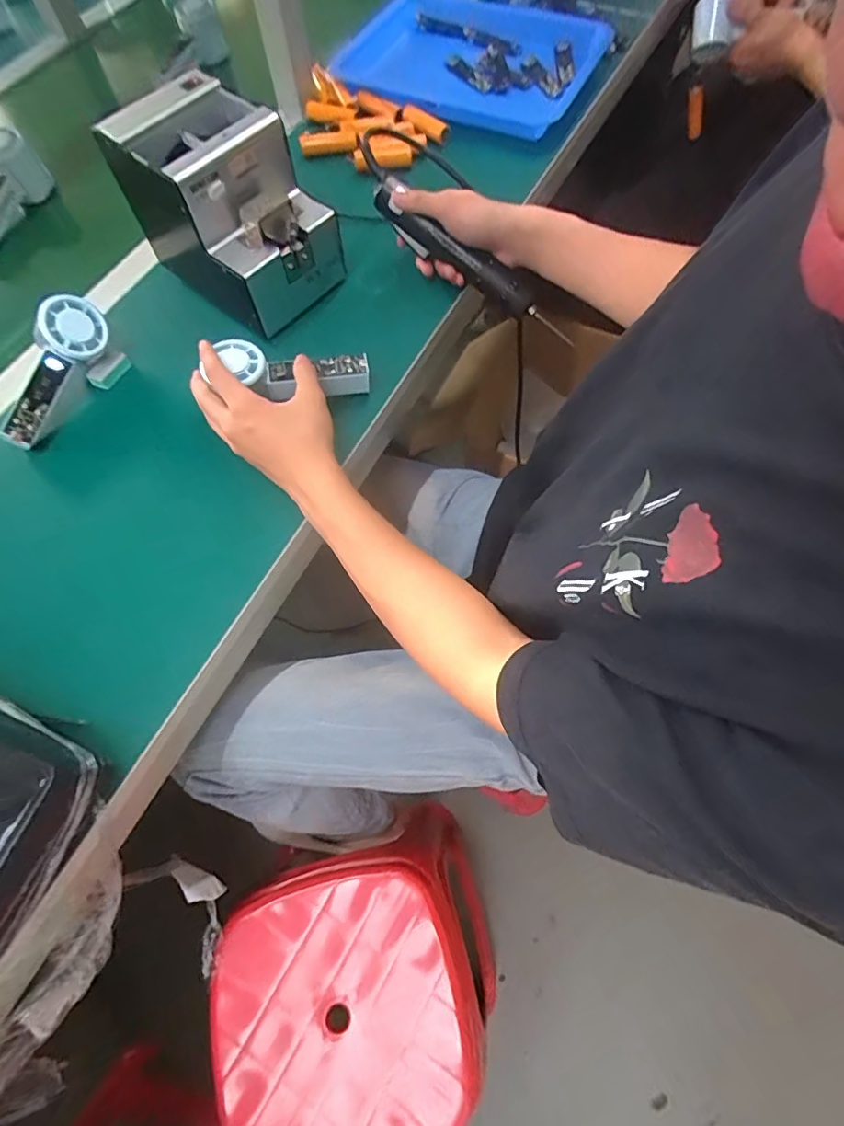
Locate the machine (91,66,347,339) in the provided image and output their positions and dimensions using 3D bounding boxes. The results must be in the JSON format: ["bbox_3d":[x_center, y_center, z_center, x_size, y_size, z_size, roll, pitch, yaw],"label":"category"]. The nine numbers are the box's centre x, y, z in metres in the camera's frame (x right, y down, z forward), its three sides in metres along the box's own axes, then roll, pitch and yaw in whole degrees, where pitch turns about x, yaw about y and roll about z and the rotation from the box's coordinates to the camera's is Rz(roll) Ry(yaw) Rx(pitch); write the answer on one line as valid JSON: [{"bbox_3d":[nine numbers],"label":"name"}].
[{"bbox_3d":[-0.189,-0.356,0.540,0.175,0.147,0.123,39,73,17],"label":"machine"}]

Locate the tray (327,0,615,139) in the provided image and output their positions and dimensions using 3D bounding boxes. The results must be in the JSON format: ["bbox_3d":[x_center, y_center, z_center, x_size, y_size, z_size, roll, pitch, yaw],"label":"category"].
[{"bbox_3d":[0.074,-0.712,0.745,0.326,0.034,0.317,22,69,12],"label":"tray"}]

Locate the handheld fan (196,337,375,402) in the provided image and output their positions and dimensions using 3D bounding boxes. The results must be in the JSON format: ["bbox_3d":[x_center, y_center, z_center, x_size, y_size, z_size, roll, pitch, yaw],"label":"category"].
[{"bbox_3d":[-0.119,-0.184,0.505,0.135,0.028,0.043,0,65,-15],"label":"handheld fan"}]

